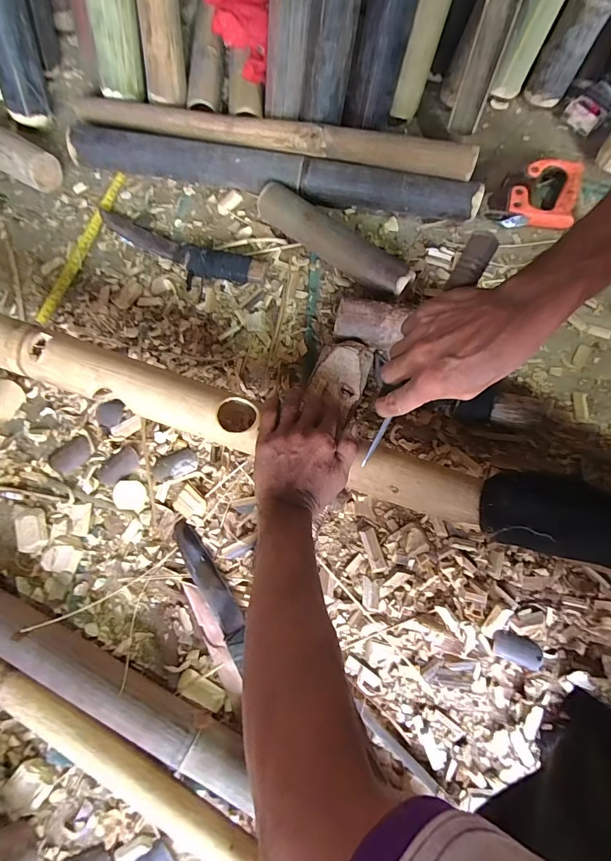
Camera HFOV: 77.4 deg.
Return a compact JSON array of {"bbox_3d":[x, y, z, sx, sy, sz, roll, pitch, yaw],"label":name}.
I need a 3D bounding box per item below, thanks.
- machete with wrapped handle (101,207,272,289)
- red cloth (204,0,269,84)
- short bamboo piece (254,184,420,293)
[{"bbox_3d":[-0.200,-0.283,0.602,0.288,0.035,0.074,20,76,4],"label":"machete with wrapped handle"},{"bbox_3d":[-0.109,-0.663,0.616,0.100,0.066,0.173,-8,76,-2],"label":"red cloth"},{"bbox_3d":[0.043,-0.289,0.588,0.264,0.055,0.054,36,77,8],"label":"short bamboo piece"}]

